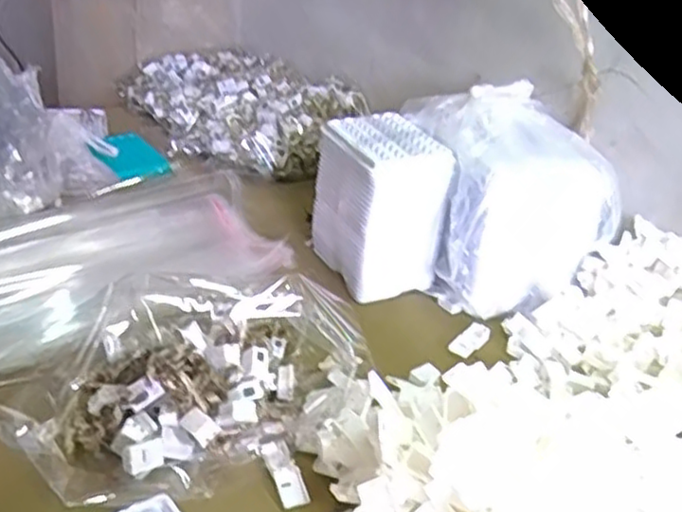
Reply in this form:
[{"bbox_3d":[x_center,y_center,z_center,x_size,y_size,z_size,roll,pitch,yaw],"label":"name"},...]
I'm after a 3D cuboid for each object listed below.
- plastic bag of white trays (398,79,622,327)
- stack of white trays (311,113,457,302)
[{"bbox_3d":[0.173,-0.062,0.760,0.162,0.190,0.175,-2,29,-14],"label":"plastic bag of white trays"},{"bbox_3d":[0.039,-0.054,0.762,0.098,0.160,0.123,-6,31,-22],"label":"stack of white trays"}]

